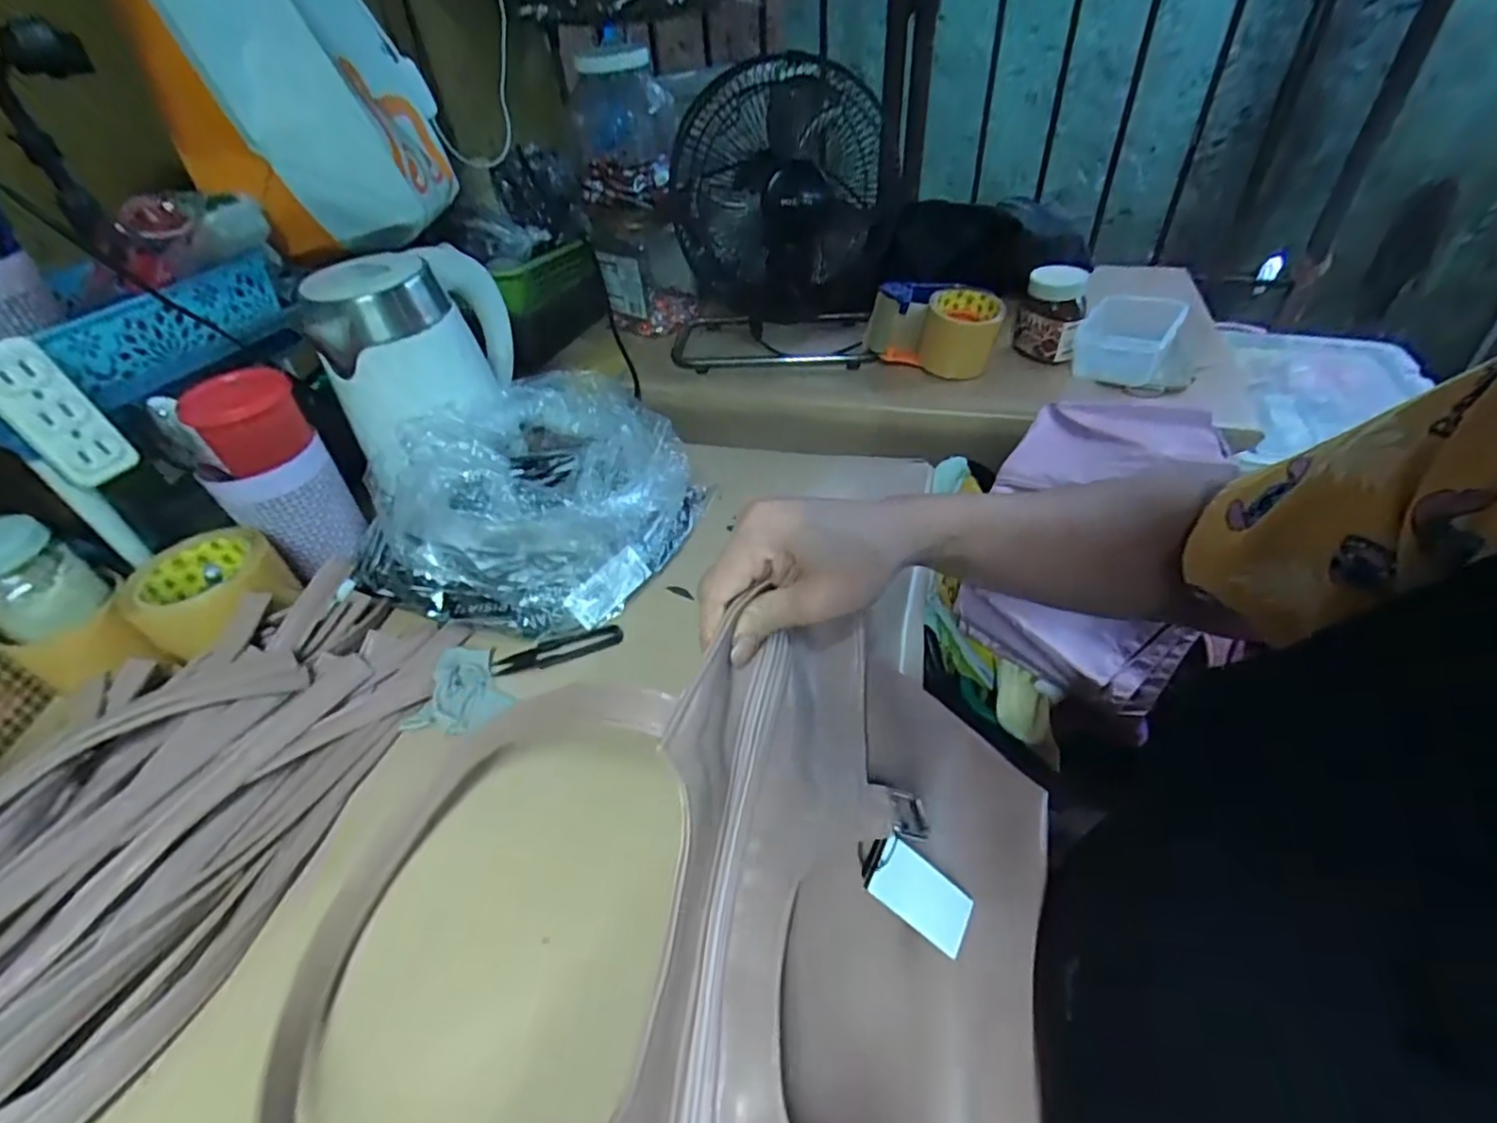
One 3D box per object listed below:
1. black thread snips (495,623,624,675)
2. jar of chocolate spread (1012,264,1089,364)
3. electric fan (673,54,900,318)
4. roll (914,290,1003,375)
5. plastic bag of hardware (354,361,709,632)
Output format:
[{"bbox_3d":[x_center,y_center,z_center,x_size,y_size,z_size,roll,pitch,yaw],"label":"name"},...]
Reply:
[{"bbox_3d":[-0.147,0.069,0.502,0.099,0.007,0.025,-15,43,-11],"label":"black thread snips"},{"bbox_3d":[0.368,-0.299,0.793,0.068,0.105,0.057,10,45,16],"label":"jar of chocolate spread"},{"bbox_3d":[0.043,-0.449,0.845,0.265,0.309,0.225,-4,42,1],"label":"electric fan"},{"bbox_3d":[0.265,-0.283,0.801,0.087,0.078,0.075,17,47,23],"label":"roll"},{"bbox_3d":[-0.177,-0.075,0.558,0.238,0.136,0.259,10,45,16],"label":"plastic bag of hardware"}]

